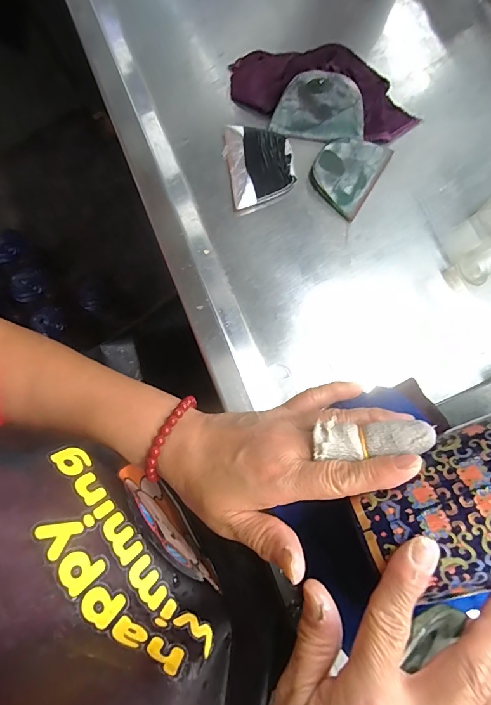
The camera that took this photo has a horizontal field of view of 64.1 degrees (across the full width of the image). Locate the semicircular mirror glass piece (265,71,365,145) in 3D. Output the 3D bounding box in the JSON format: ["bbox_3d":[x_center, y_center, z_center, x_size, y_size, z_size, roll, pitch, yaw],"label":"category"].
[{"bbox_3d":[0.070,-0.230,0.366,0.083,0.004,0.058,14,103,6],"label":"semicircular mirror glass piece"}]

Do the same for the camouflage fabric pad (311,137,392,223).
[{"bbox_3d":[0.094,-0.170,0.365,0.057,0.012,0.081,31,79,7],"label":"camouflage fabric pad"}]

